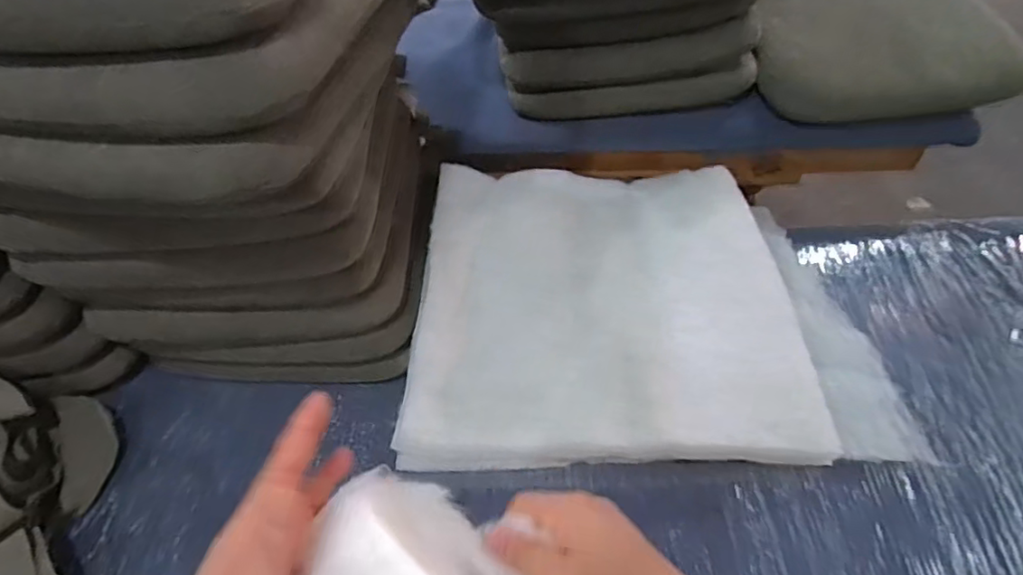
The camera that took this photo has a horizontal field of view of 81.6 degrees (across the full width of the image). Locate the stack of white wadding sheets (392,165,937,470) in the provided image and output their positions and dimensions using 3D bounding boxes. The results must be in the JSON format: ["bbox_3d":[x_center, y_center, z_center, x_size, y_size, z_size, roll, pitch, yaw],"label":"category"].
[{"bbox_3d":[0.198,0.017,0.903,0.681,0.129,0.498,-2,53,4],"label":"stack of white wadding sheets"}]

